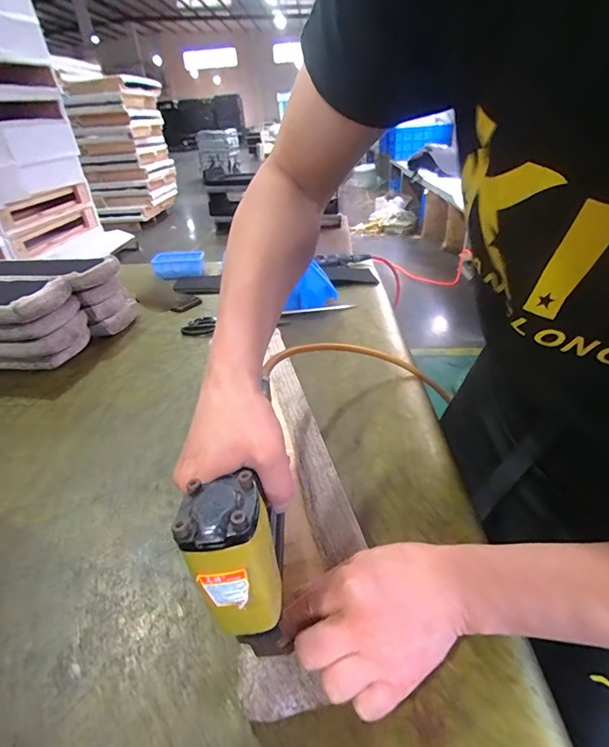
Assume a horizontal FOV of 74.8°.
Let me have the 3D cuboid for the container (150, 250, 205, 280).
[{"bbox_3d":[-0.352,-0.305,1.119,0.142,0.050,0.104,-12,33,-12],"label":"container"}]

